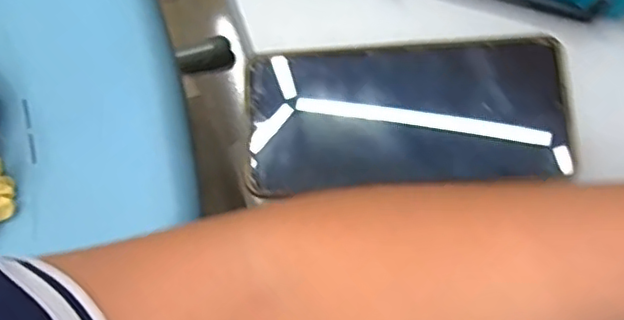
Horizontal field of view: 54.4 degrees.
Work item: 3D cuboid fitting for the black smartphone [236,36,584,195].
[{"bbox_3d":[0.046,-0.024,0.297,0.156,0.010,0.073,-3,76,1],"label":"black smartphone"}]

